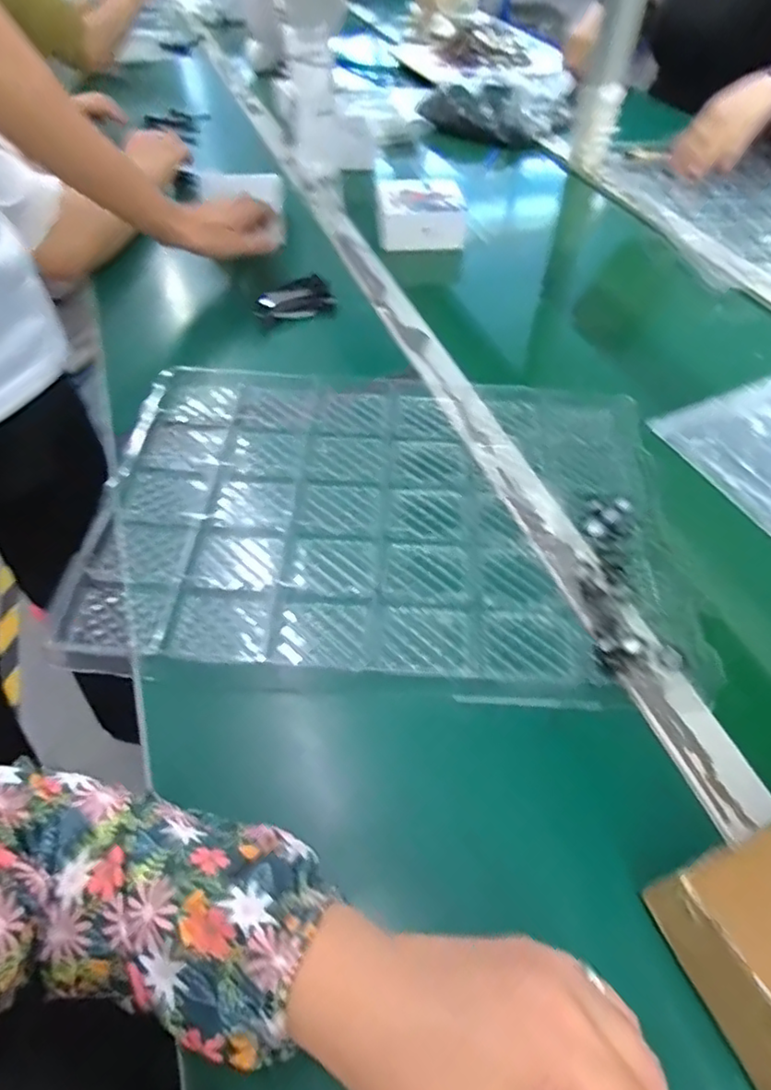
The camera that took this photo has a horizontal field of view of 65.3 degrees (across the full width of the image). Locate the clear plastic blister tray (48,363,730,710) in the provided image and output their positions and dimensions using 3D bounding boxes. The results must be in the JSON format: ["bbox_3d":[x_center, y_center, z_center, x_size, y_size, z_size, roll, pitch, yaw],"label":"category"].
[{"bbox_3d":[0.001,-0.033,0.490,0.433,0.031,0.315,3,51,2],"label":"clear plastic blister tray"}]

